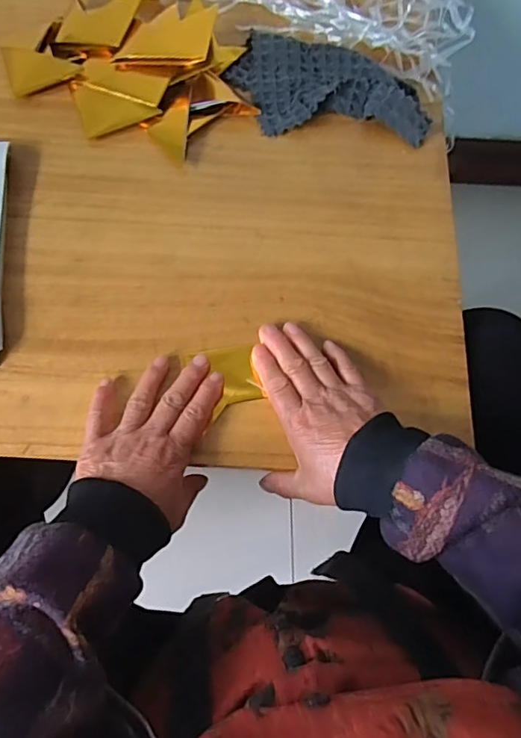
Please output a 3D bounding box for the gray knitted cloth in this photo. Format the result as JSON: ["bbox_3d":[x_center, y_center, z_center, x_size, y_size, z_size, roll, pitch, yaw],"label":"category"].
[{"bbox_3d":[0.069,-0.277,0.525,0.205,0.026,0.108,19,71,4],"label":"gray knitted cloth"}]

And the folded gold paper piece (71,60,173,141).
[{"bbox_3d":[-0.140,-0.280,0.522,0.091,0.019,0.082,-14,72,-7],"label":"folded gold paper piece"}]

